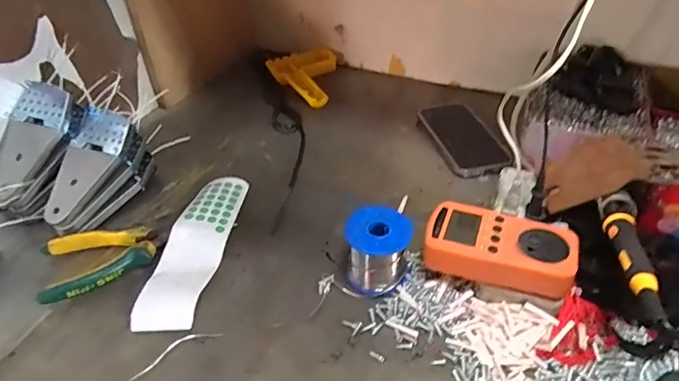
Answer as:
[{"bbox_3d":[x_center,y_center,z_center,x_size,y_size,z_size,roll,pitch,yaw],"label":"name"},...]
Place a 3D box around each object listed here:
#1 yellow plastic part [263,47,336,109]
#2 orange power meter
[{"bbox_3d":[-0.041,-0.193,0.786,0.113,0.025,0.150,-23,45,-22],"label":"yellow plastic part"},{"bbox_3d":[0.144,0.050,0.426,0.125,0.031,0.069,12,43,17],"label":"orange power meter"}]

